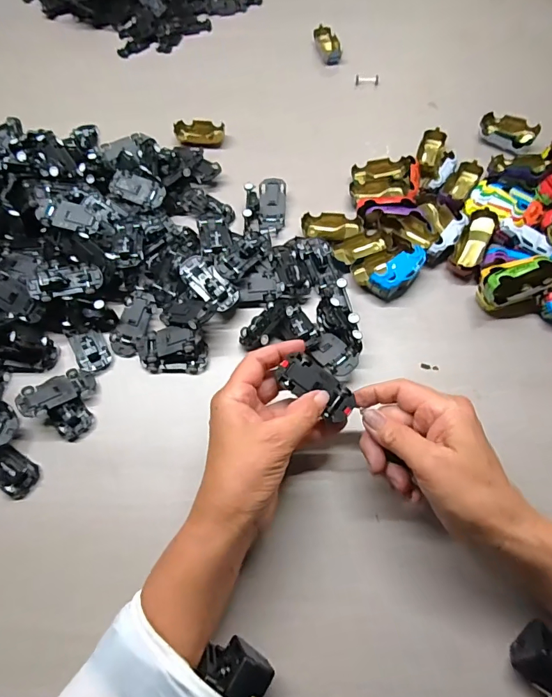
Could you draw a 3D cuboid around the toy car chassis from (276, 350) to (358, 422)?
[{"bbox_3d":[0.033,0.031,0.327,0.062,0.009,0.029,36,69,2],"label":"toy car chassis"}]

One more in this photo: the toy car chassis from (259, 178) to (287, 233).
[{"bbox_3d":[-0.003,-0.161,0.478,0.029,0.007,0.067,1,78,2],"label":"toy car chassis"}]

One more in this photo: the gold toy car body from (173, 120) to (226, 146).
[{"bbox_3d":[-0.097,-0.273,0.538,0.063,0.015,0.031,3,64,3],"label":"gold toy car body"}]

